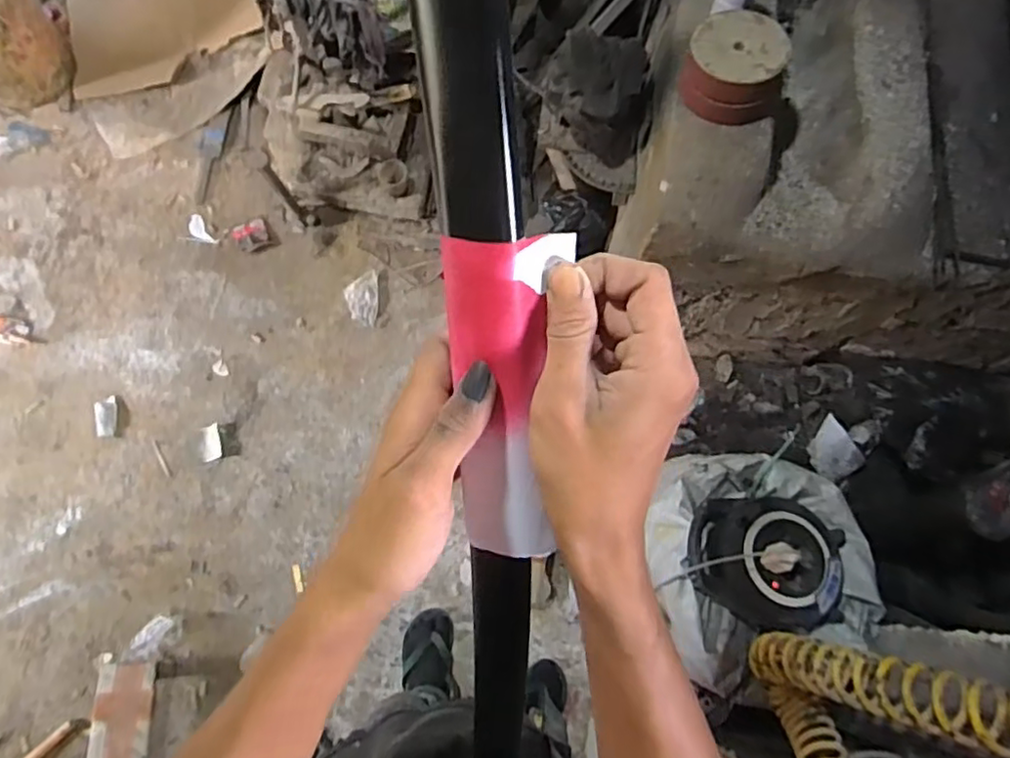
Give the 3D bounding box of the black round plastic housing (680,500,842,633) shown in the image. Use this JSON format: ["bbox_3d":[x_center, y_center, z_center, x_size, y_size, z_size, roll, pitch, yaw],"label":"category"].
[{"bbox_3d":[0.421,0.287,1.015,0.251,0.114,0.196,0,72,-1],"label":"black round plastic housing"}]

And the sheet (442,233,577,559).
[{"bbox_3d":[0.001,0.017,0.300,0.051,0.165,0.016,-1,27,-1],"label":"sheet"}]

